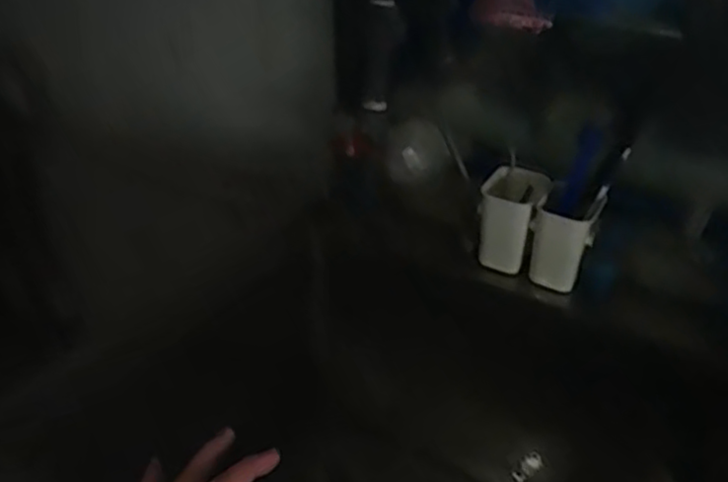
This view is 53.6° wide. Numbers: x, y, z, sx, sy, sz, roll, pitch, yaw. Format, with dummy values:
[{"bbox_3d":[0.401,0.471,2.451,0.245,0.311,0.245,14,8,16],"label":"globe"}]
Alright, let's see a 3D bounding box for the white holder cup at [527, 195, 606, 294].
[{"bbox_3d":[0.253,0.003,0.915,0.068,0.113,0.061,20,38,26],"label":"white holder cup"}]

